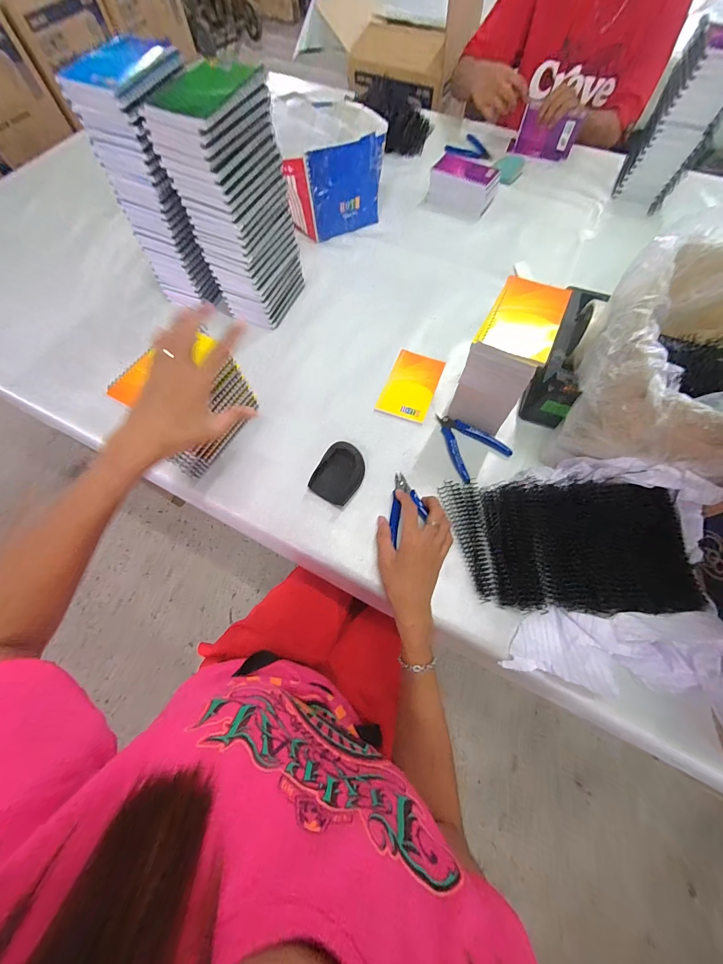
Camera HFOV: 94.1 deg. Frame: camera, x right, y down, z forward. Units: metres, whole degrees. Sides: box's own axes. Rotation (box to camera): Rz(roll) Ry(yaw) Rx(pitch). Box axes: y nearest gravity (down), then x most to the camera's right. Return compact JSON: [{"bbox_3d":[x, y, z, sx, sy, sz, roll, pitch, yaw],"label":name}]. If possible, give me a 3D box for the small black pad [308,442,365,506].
[{"bbox_3d":[-0.032,-0.014,0.492,0.063,0.025,0.085,24,70,9],"label":"small black pad"}]

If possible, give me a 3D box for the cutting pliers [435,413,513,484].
[{"bbox_3d":[0.162,-0.064,0.524,0.090,0.010,0.112,-31,72,-12],"label":"cutting pliers"}]

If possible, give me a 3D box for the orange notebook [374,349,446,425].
[{"bbox_3d":[0.084,-0.162,0.568,0.083,0.006,0.132,20,70,8],"label":"orange notebook"}]

